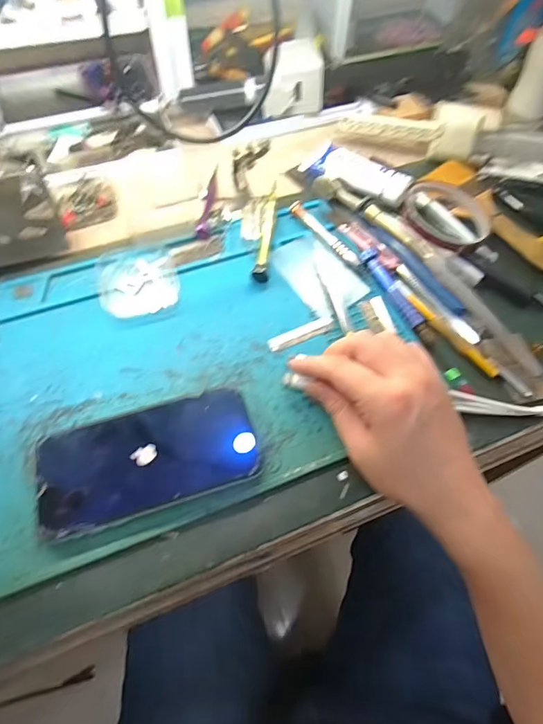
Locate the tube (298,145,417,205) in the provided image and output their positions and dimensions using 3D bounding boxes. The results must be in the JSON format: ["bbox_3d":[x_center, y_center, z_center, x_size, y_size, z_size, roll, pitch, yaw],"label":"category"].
[{"bbox_3d":[0.087,-0.191,0.447,0.111,0.023,0.038,38,66,16],"label":"tube"}]

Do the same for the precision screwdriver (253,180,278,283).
[{"bbox_3d":[-0.004,-0.126,0.410,0.013,0.013,0.122,6,61,0],"label":"precision screwdriver"}]

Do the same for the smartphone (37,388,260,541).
[{"bbox_3d":[-0.083,0.066,0.301,0.141,0.015,0.071,-14,63,-11],"label":"smartphone"}]

